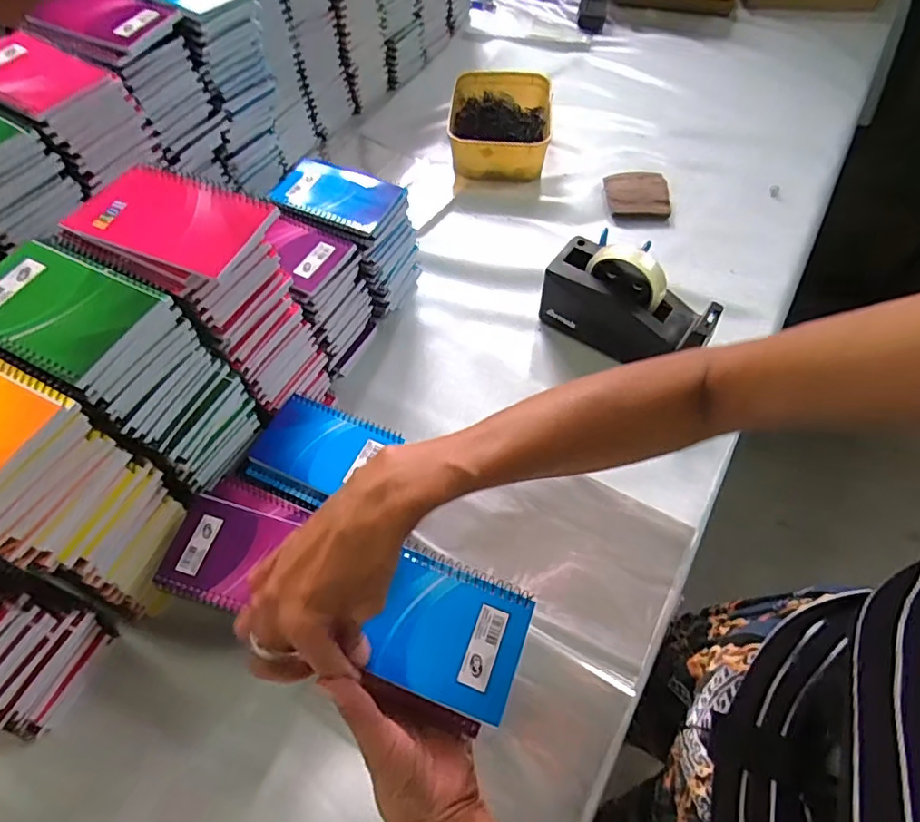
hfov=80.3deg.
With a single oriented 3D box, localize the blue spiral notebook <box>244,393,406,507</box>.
[{"bbox_3d":[-0.139,0.040,0.531,0.128,0.017,0.095,22,63,13],"label":"blue spiral notebook"}]

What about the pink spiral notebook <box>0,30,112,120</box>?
[{"bbox_3d":[-0.399,-0.317,0.509,0.131,0.013,0.088,28,64,15],"label":"pink spiral notebook"}]

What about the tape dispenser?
[{"bbox_3d":[0.196,-0.125,0.644,0.193,0.116,0.074,34,63,22],"label":"tape dispenser"}]

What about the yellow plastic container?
[{"bbox_3d":[0.063,-0.467,0.894,0.160,0.069,0.202,4,56,5],"label":"yellow plastic container"}]

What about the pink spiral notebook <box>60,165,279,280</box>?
[{"bbox_3d":[-0.224,-0.150,0.425,0.140,0.015,0.083,24,63,13],"label":"pink spiral notebook"}]

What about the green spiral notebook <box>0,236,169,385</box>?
[{"bbox_3d":[-0.281,-0.077,0.377,0.125,0.005,0.090,25,64,14],"label":"green spiral notebook"}]

